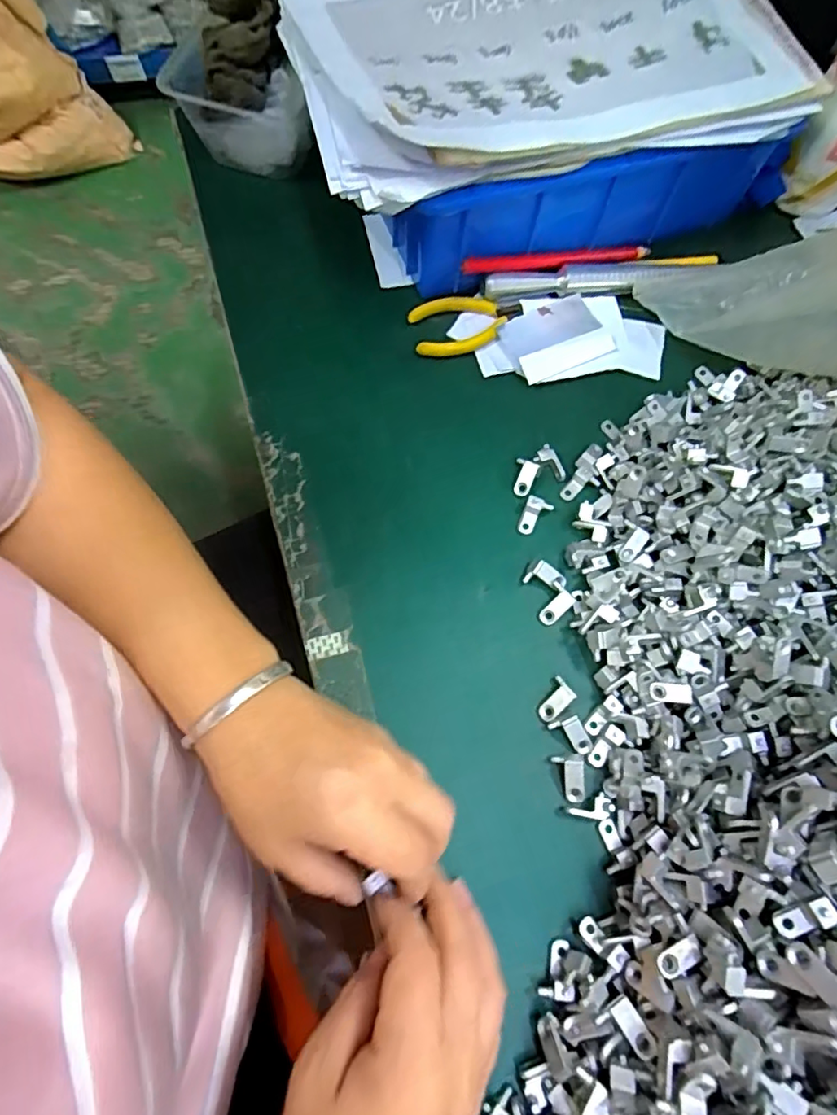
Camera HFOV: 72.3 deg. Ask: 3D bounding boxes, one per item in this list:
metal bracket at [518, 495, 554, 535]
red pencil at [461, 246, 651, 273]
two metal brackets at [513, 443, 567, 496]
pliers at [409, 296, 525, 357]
[{"bbox_3d":[0.072,-0.026,0.363,0.015,0.010,0.024,32,70,9],"label":"metal bracket"},{"bbox_3d":[0.105,-0.217,0.417,0.159,0.011,0.014,-14,70,-18],"label":"red pencil"},{"bbox_3d":[0.076,-0.057,0.373,0.035,0.014,0.024,-23,71,-11],"label":"two metal brackets"},{"bbox_3d":[0.034,-0.167,0.406,0.077,0.008,0.044,-13,70,-8],"label":"pliers"}]

